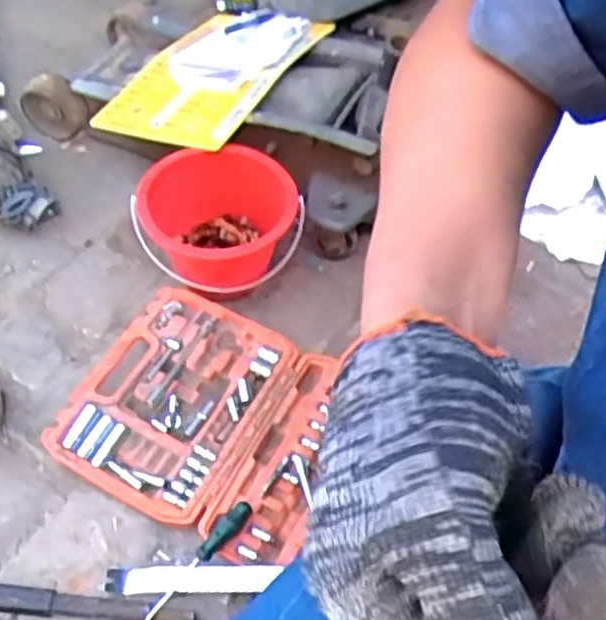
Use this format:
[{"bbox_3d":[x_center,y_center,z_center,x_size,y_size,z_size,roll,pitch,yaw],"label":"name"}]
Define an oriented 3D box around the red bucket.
[{"bbox_3d":[-0.096,-0.095,0.880,0.165,0.138,0.178,1,53,-2],"label":"red bucket"}]

